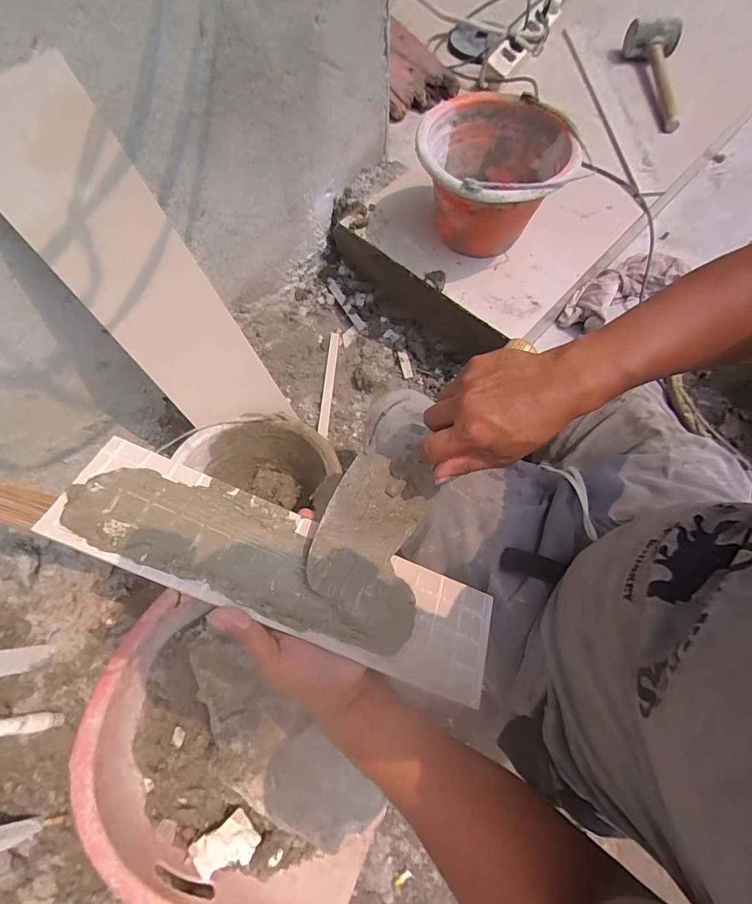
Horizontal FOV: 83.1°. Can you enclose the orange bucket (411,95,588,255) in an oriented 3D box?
[{"bbox_3d":[0.191,-0.447,0.728,0.233,0.169,0.233,0,68,1],"label":"orange bucket"}]

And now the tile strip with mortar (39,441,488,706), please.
[{"bbox_3d":[-0.071,0.102,0.369,0.378,0.007,0.096,24,55,-7],"label":"tile strip with mortar"}]

